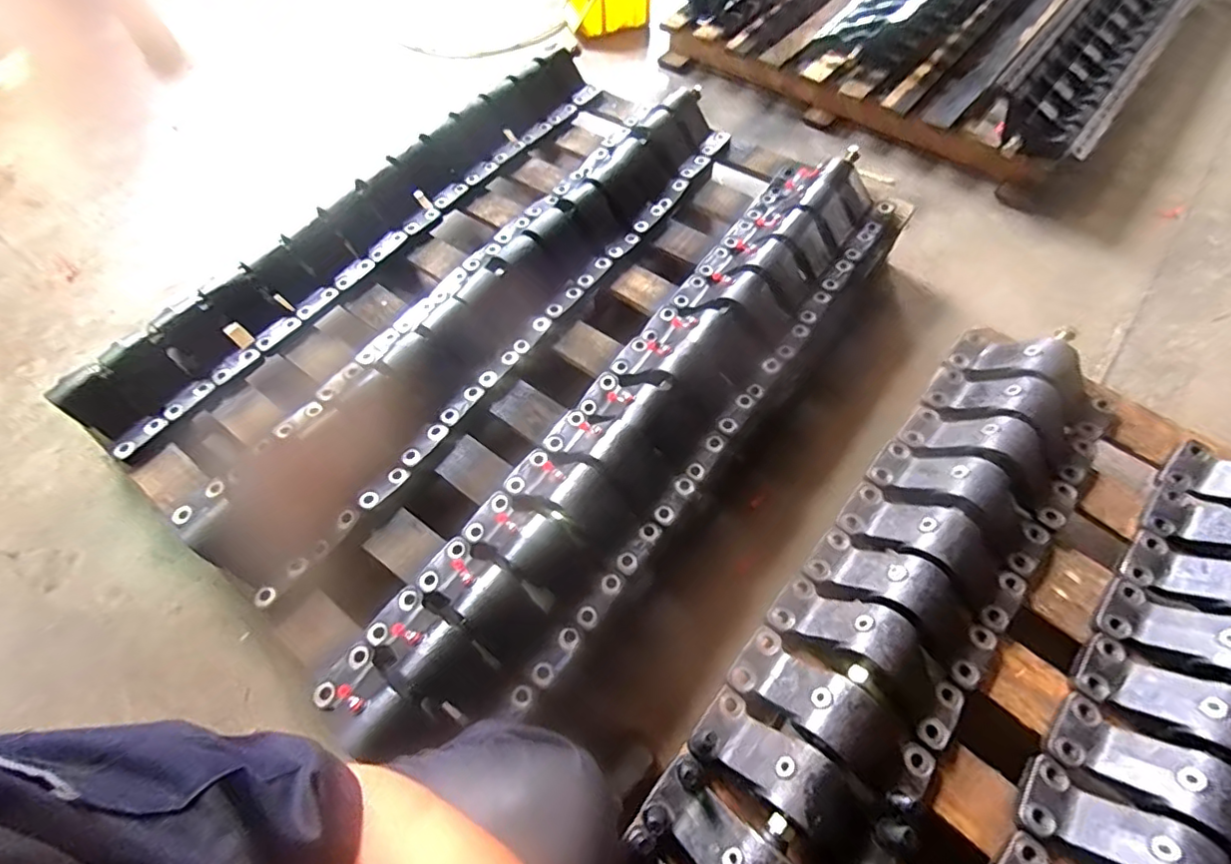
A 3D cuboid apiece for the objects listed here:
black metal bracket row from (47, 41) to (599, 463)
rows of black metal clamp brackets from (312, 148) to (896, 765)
[{"bbox_3d":[-0.461,-0.423,1.102,0.184,0.133,1.149,30,66,18],"label":"black metal bracket row"},{"bbox_3d":[0.073,-0.058,0.834,0.234,0.076,1.142,33,67,19],"label":"rows of black metal clamp brackets"}]

